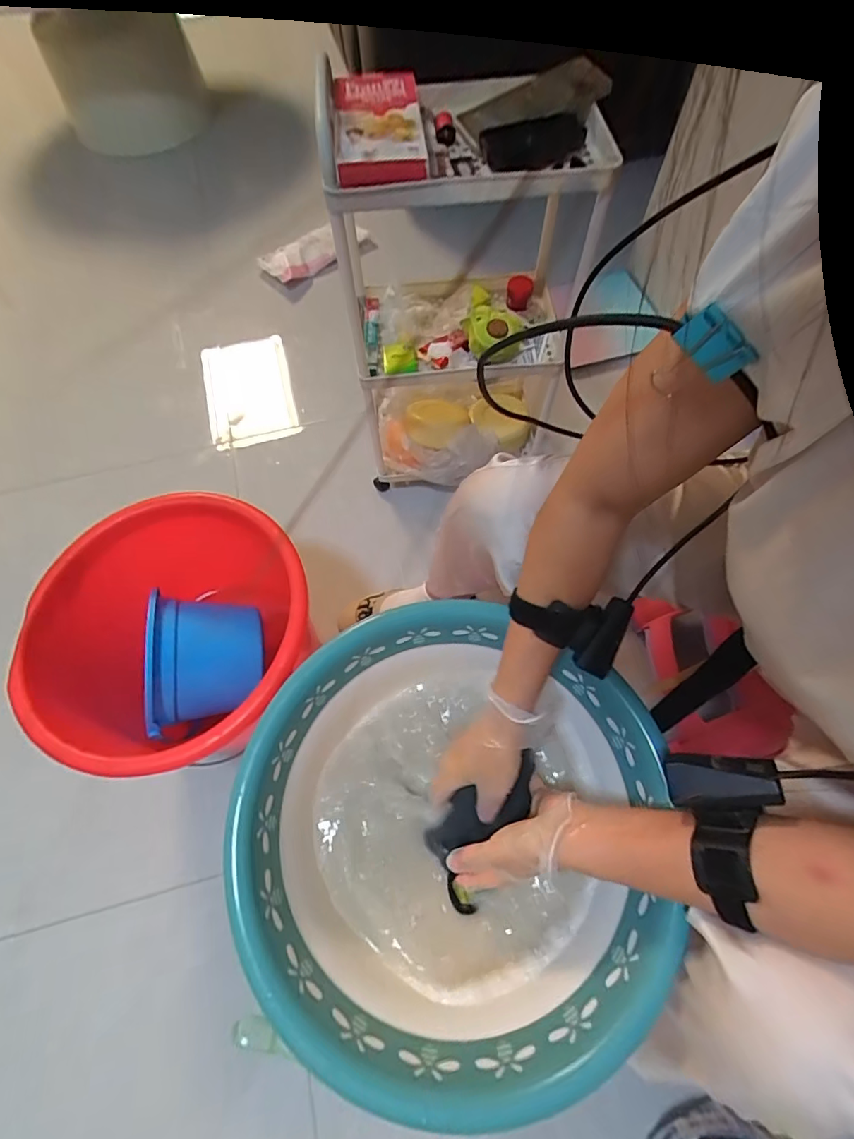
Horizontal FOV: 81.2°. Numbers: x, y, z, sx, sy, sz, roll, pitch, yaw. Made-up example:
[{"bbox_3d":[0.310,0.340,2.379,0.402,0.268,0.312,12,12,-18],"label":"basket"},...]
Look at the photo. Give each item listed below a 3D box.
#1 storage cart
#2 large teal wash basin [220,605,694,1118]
[{"bbox_3d":[0.059,-0.413,0.798,0.352,0.520,0.287,-9,65,-3],"label":"storage cart"},{"bbox_3d":[0.031,0.228,0.467,0.354,0.130,0.325,-1,65,1],"label":"large teal wash basin"}]

